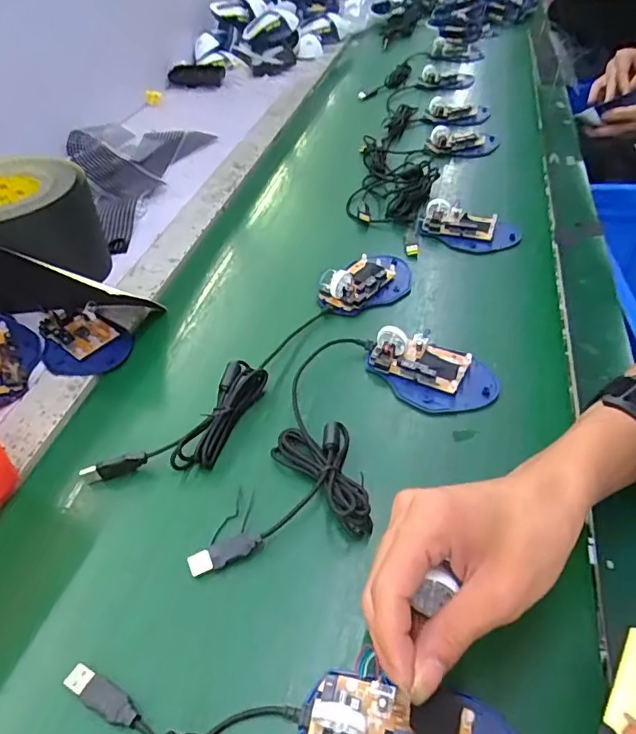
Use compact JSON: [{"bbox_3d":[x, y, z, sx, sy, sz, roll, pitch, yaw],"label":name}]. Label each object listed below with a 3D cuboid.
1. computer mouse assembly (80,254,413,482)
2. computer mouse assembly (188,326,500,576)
[{"bbox_3d":[-0.033,-0.017,0.465,0.073,0.025,0.358,29,53,29],"label":"computer mouse assembly"},{"bbox_3d":[0.012,0.045,0.397,0.138,0.028,0.266,33,55,32],"label":"computer mouse assembly"}]

